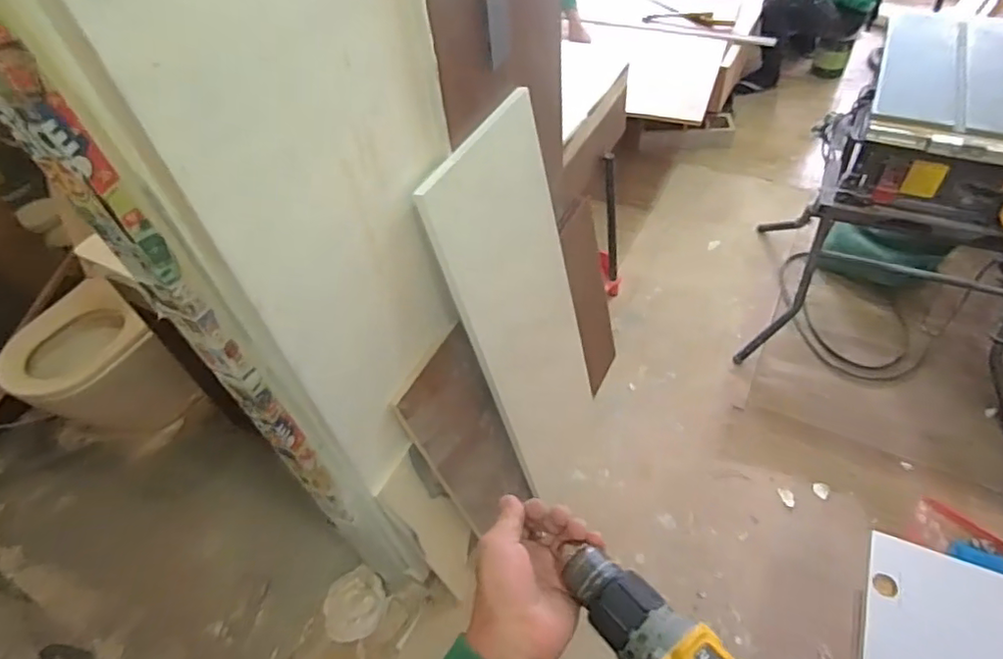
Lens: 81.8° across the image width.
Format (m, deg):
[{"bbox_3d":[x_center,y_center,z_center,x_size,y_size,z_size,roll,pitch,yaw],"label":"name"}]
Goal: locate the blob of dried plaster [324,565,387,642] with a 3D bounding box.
[{"bbox_3d":[-0.388,0.721,1.524,0.158,0.041,0.172,-3,51,3],"label":"blob of dried plaster"}]

